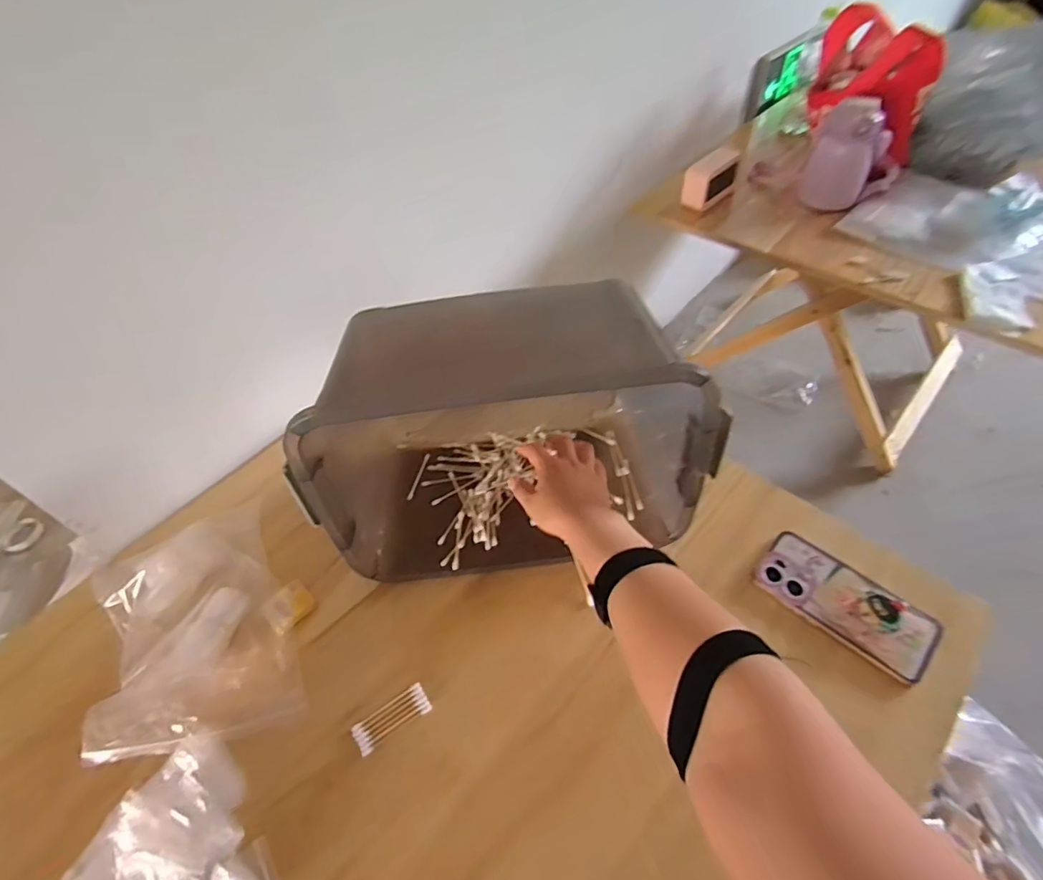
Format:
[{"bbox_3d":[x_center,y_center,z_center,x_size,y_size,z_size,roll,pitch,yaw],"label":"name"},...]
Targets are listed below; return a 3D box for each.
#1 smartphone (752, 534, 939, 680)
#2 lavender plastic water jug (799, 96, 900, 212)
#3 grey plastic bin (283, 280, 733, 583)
[{"bbox_3d":[0.323,0.159,0.533,0.159,0.016,0.080,35,61,29],"label":"smartphone"},{"bbox_3d":[0.621,-0.530,1.003,0.153,0.185,0.104,27,57,25],"label":"lavender plastic water jug"},{"bbox_3d":[-0.011,-0.012,0.575,0.399,0.233,0.223,-6,50,0],"label":"grey plastic bin"}]

